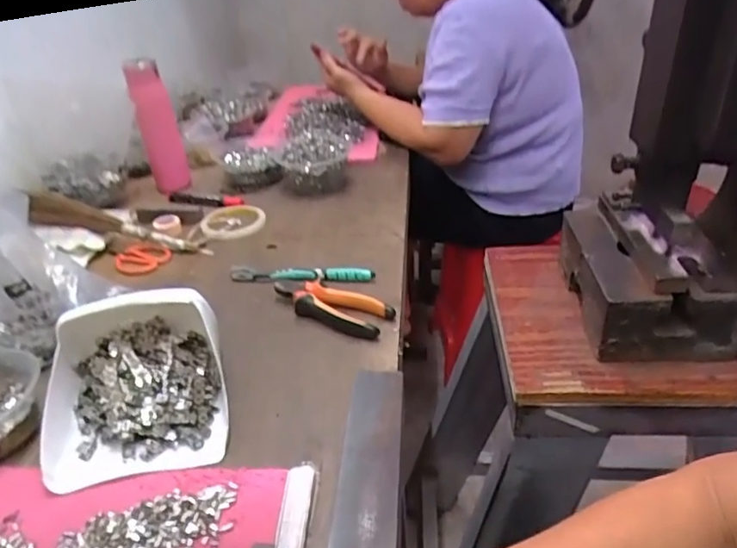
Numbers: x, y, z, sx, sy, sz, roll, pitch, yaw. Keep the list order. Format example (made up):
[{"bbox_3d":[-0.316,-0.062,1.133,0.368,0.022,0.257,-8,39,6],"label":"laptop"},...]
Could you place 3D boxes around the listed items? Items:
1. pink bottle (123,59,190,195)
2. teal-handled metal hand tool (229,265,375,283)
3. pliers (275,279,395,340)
[{"bbox_3d":[-0.356,-0.252,0.961,0.066,0.211,0.056,-21,36,-25],"label":"pink bottle"},{"bbox_3d":[-0.088,0.004,0.719,0.187,0.022,0.021,2,32,9],"label":"teal-handled metal hand tool"},{"bbox_3d":[-0.044,0.034,0.654,0.150,0.022,0.053,18,38,31],"label":"pliers"}]

